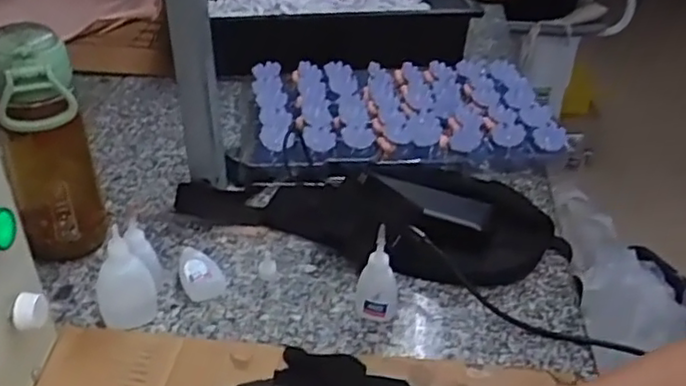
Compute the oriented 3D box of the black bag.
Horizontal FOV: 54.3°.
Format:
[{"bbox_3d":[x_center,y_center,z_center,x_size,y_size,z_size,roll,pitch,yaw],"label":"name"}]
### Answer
[{"bbox_3d":[0.032,0.002,0.688,0.372,0.062,0.180,10,38,9],"label":"black bag"}]

